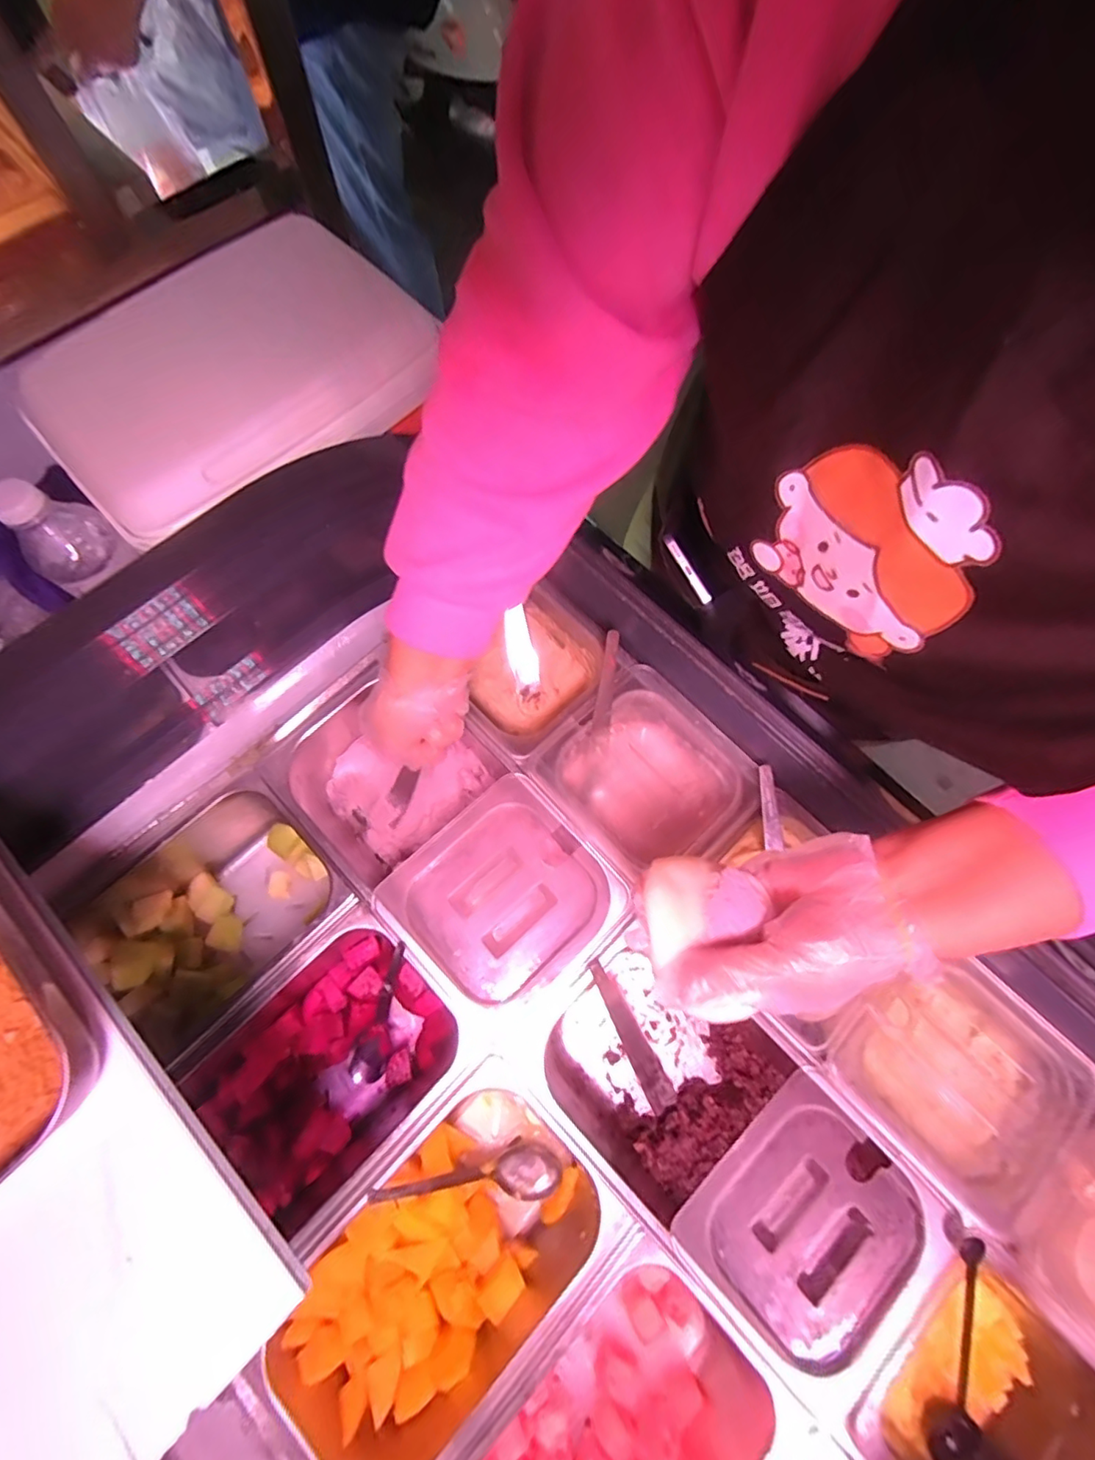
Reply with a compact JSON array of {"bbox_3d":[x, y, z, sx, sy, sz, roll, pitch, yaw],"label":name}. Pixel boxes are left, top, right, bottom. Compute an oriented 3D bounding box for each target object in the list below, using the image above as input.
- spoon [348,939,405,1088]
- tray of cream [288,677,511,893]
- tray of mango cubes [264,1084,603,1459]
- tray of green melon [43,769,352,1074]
[{"bbox_3d":[-0.146,0.249,0.495,0.029,0.038,0.159,22,112,6],"label":"spoon"},{"bbox_3d":[-0.152,0.055,0.550,0.147,0.090,0.163,41,76,11],"label":"tray of cream"},{"bbox_3d":[-0.084,0.421,0.457,0.155,0.098,0.254,43,77,11],"label":"tray of mango cubes"},{"bbox_3d":[-0.301,0.168,0.516,0.210,0.094,0.172,-41,78,-12],"label":"tray of green melon"}]

